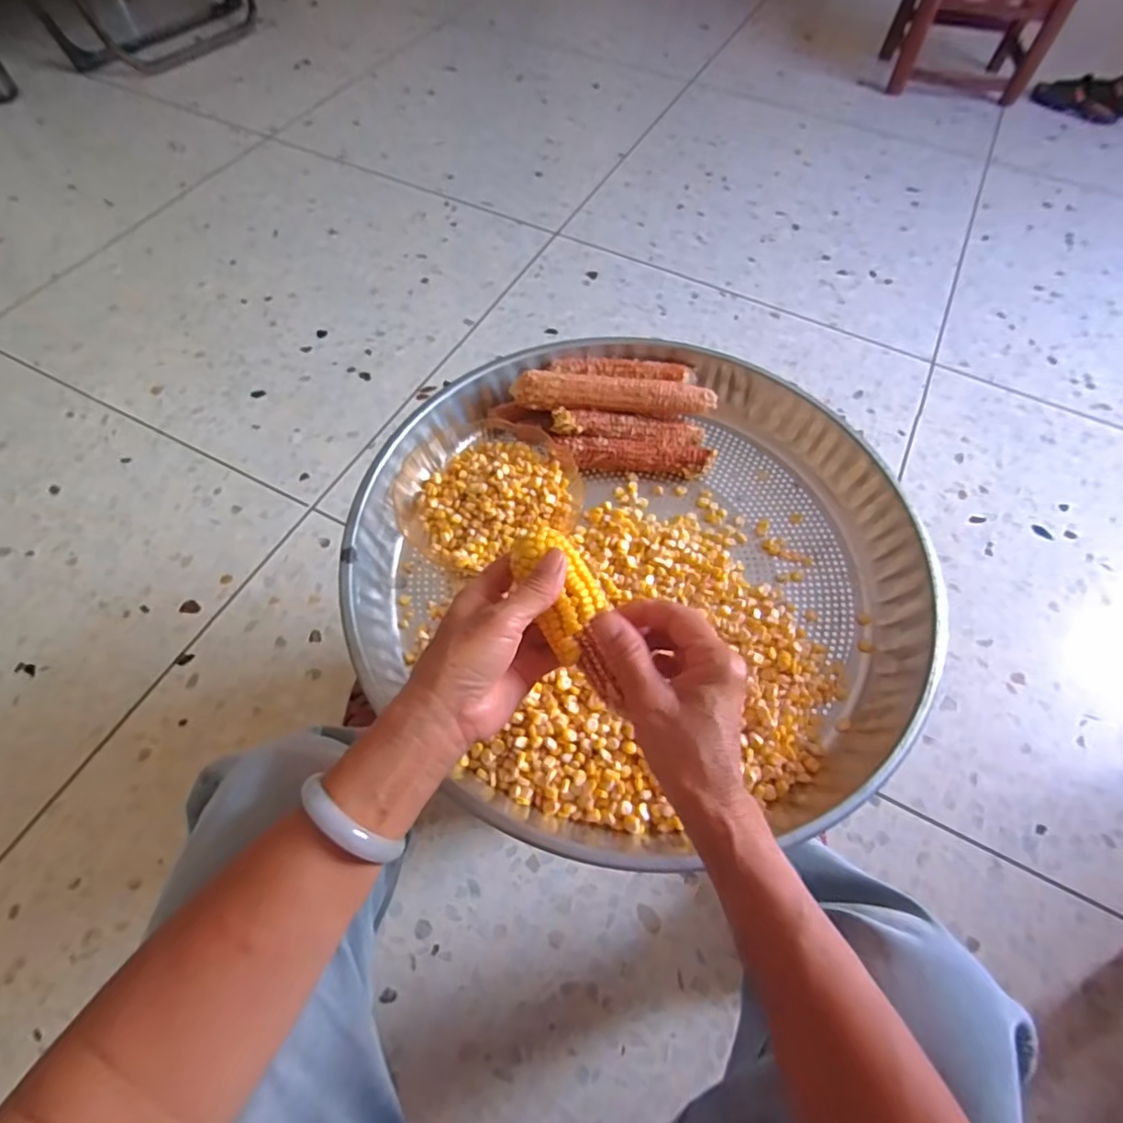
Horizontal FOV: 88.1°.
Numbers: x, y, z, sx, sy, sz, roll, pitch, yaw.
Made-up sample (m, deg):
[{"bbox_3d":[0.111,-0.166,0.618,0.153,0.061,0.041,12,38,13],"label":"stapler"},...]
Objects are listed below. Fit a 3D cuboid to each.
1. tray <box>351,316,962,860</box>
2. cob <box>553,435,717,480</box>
[{"bbox_3d":[0.066,-0.007,0.530,0.491,0.066,0.484,1,61,-2],"label":"tray"},{"bbox_3d":[0.076,-0.107,0.596,0.157,0.028,0.030,2,61,-2],"label":"cob"}]

